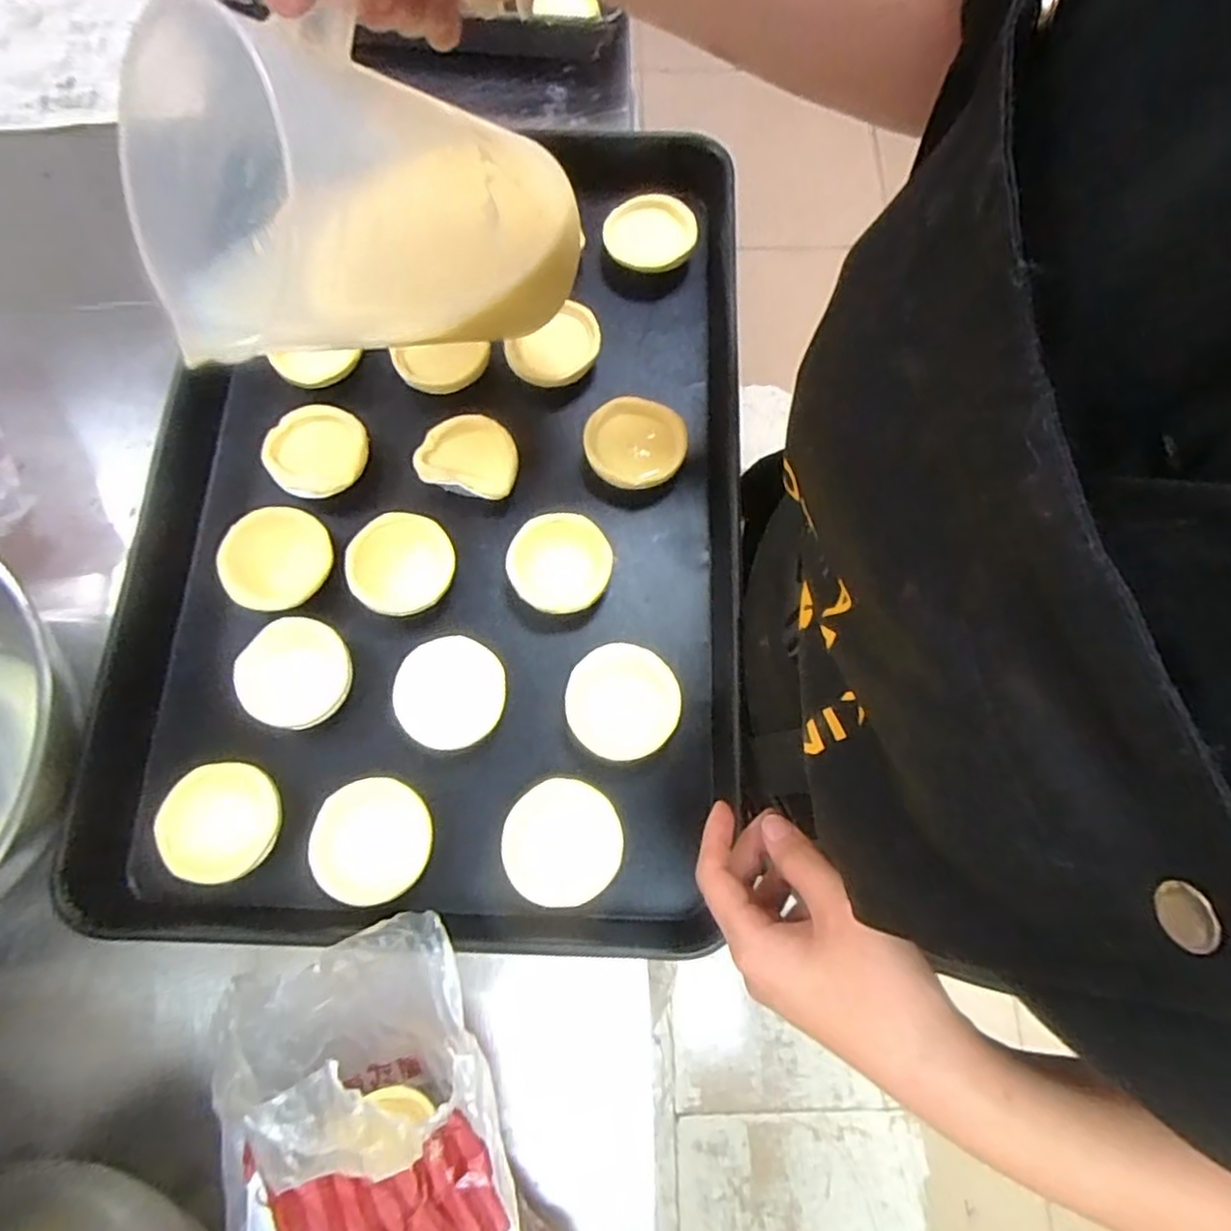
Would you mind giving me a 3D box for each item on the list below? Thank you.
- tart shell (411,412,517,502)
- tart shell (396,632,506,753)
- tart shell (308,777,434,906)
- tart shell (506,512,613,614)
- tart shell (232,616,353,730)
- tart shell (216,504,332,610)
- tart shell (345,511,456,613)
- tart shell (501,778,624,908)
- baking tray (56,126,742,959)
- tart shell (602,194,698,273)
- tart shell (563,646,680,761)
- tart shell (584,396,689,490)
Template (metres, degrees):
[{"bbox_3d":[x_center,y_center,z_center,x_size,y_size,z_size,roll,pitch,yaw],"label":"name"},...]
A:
[{"bbox_3d":[-0.103,-0.113,0.506,0.070,0.025,0.055,15,72,4],"label":"tart shell"},{"bbox_3d":[-0.107,0.051,0.459,0.067,0.025,0.071,0,72,-1],"label":"tart shell"},{"bbox_3d":[-0.148,0.138,0.431,0.071,0.024,0.070,0,72,-1],"label":"tart shell"},{"bbox_3d":[-0.039,-0.034,0.489,0.068,0.028,0.068,0,72,-1],"label":"tart shell"},{"bbox_3d":[-0.208,0.039,0.457,0.067,0.022,0.069,0,72,-1],"label":"tart shell"},{"bbox_3d":[-0.232,-0.038,0.479,0.066,0.022,0.071,0,72,-1],"label":"tart shell"},{"bbox_3d":[-0.145,-0.032,0.482,0.069,0.025,0.069,0,72,-1],"label":"tart shell"},{"bbox_3d":[-0.032,0.140,0.433,0.070,0.030,0.071,-11,73,-5],"label":"tart shell"},{"bbox_3d":[-0.120,-0.089,0.497,0.404,0.055,0.582,2,74,0],"label":"baking tray"},{"bbox_3d":[0.027,-0.302,0.565,0.071,0.029,0.069,11,72,3],"label":"tart shell"},{"bbox_3d":[0.004,0.058,0.458,0.071,0.026,0.072,-17,73,-6],"label":"tart shell"},{"bbox_3d":[0.014,-0.122,0.511,0.070,0.024,0.067,0,72,-1],"label":"tart shell"}]

